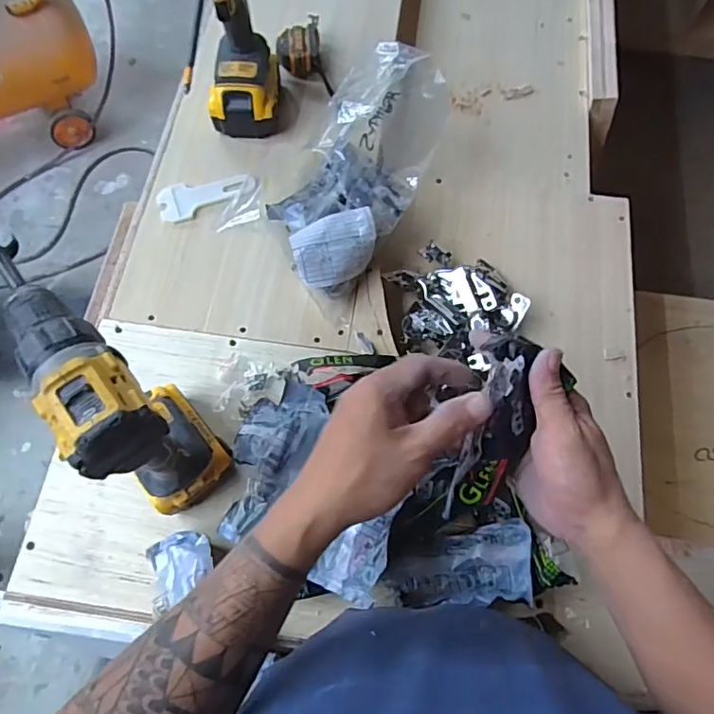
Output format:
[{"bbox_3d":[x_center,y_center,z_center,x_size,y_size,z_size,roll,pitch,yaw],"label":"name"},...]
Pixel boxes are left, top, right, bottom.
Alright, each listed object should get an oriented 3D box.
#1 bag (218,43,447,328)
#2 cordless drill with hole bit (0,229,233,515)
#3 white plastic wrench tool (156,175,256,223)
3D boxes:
[{"bbox_3d":[-0.011,-0.229,0.648,0.168,0.076,0.330,26,71,9],"label":"bag"},{"bbox_3d":[-0.214,0.012,0.440,0.074,0.214,0.215,-39,74,-14],"label":"cordless drill with hole bit"},{"bbox_3d":[-0.190,-0.205,0.675,0.121,0.006,0.051,-20,76,-1],"label":"white plastic wrench tool"}]

